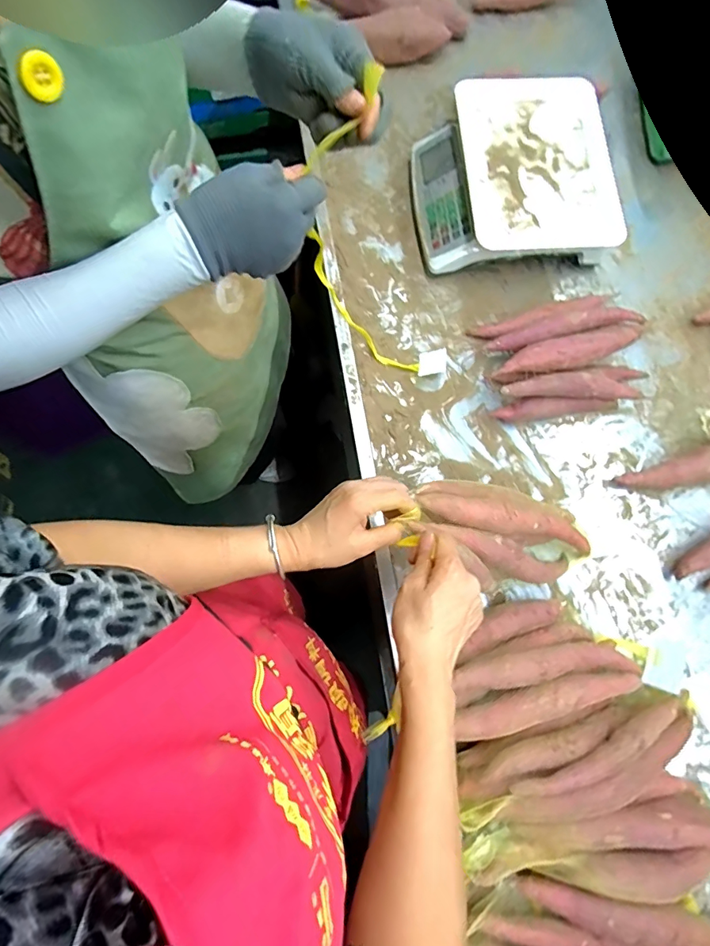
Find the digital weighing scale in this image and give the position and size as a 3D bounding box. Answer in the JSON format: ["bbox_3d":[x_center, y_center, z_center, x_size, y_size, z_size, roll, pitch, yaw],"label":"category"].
[{"bbox_3d":[0.238,-0.455,0.697,0.282,0.083,0.290,-3,79,-2],"label":"digital weighing scale"}]

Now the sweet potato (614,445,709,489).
[{"bbox_3d":[0.480,-0.011,0.629,0.234,0.044,0.049,-11,79,-3],"label":"sweet potato"}]

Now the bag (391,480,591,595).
[{"bbox_3d":[0.175,0.077,0.539,0.277,0.055,0.123,16,77,-30],"label":"bag"}]

